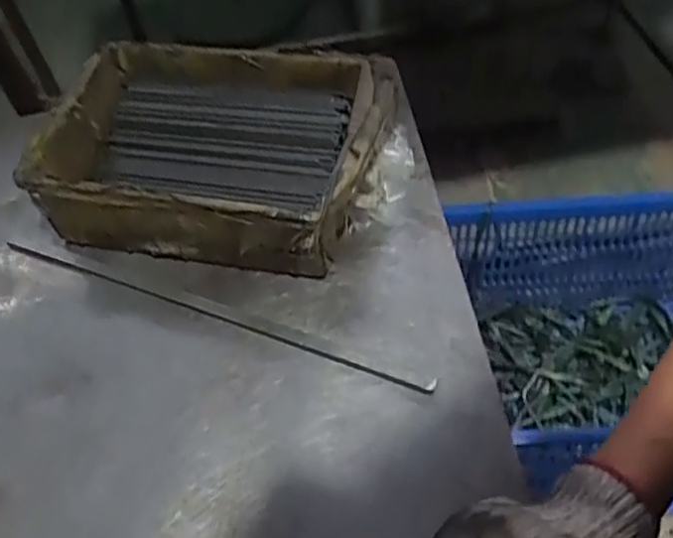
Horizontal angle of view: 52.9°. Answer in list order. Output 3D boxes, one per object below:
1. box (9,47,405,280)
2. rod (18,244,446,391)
[{"bbox_3d":[-0.095,-0.098,0.556,0.255,0.079,0.191,10,52,12],"label":"box"},{"bbox_3d":[-0.101,0.029,0.499,0.363,0.009,0.009,17,54,17],"label":"rod"}]

